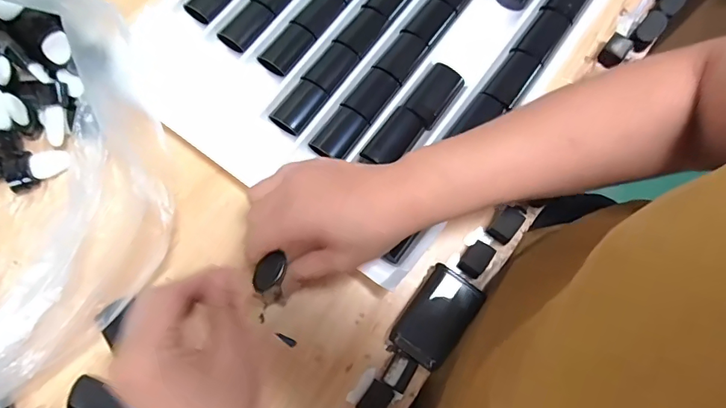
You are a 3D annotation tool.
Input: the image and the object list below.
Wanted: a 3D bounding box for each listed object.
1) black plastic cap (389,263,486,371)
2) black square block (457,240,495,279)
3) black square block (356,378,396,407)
[{"bbox_3d":[0.060,0.091,0.367,0.048,0.020,0.073,34,76,8],"label":"black plastic cap"},{"bbox_3d":[0.093,0.045,0.381,0.019,0.020,0.025,35,76,8],"label":"black square block"},{"bbox_3d":[0.009,0.147,0.349,0.019,0.023,0.026,34,76,8],"label":"black square block"}]

